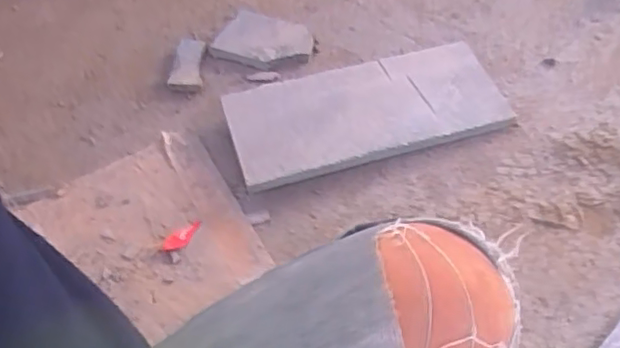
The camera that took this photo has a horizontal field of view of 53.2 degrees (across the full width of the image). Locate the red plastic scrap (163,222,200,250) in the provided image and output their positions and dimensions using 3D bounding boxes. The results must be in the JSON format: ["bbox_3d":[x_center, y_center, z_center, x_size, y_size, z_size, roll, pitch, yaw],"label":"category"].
[{"bbox_3d":[-0.185,0.093,0.902,0.064,0.004,0.028,-30,58,-17],"label":"red plastic scrap"}]

